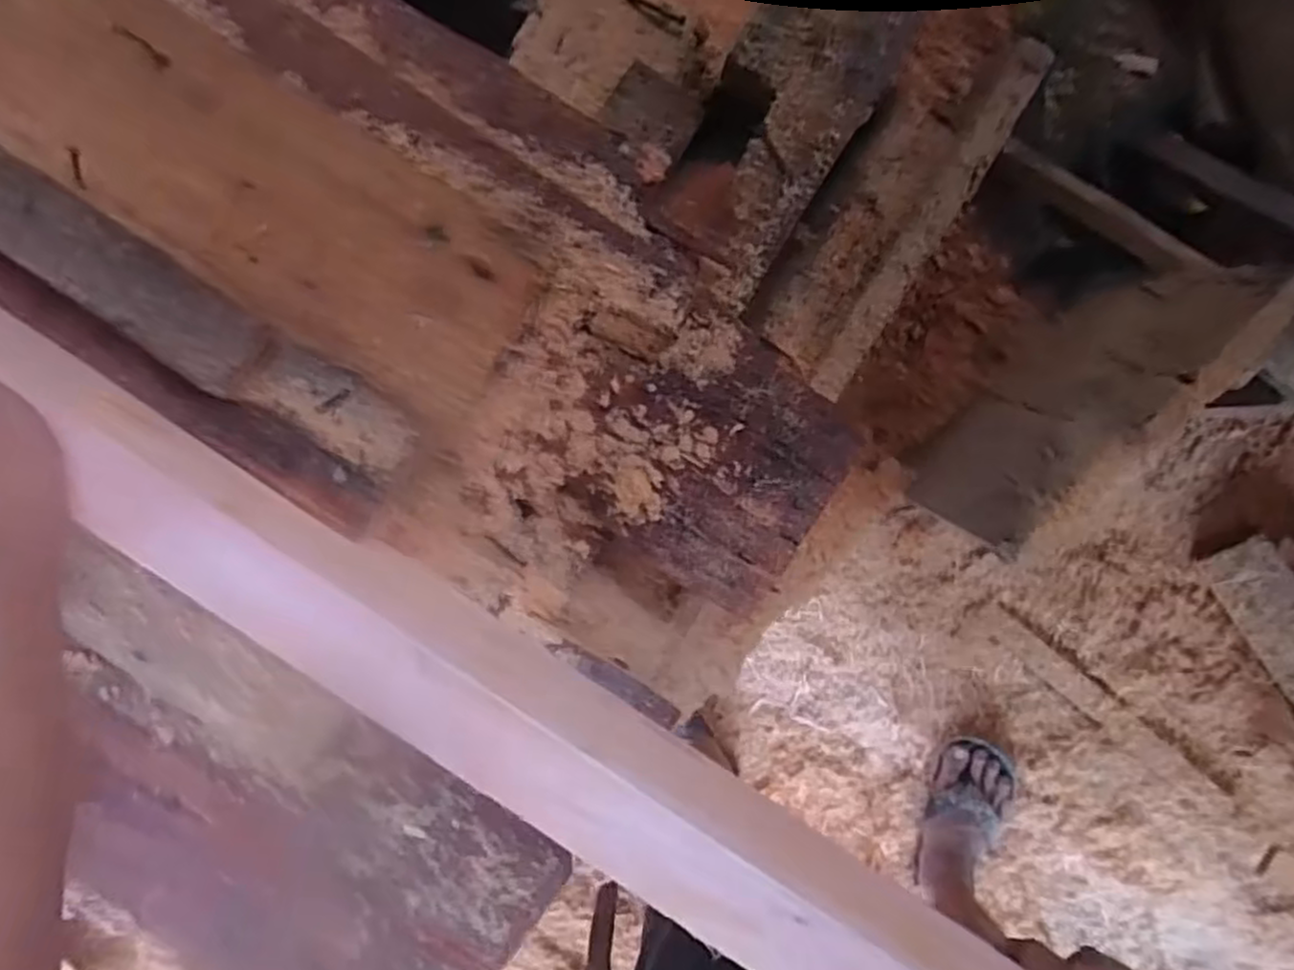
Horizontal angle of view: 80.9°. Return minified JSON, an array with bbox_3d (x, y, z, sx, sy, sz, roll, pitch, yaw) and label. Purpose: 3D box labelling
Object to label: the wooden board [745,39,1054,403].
[{"bbox_3d":[0.170,-0.194,0.536,0.088,0.030,0.255,32,95,-2],"label":"wooden board"}]

